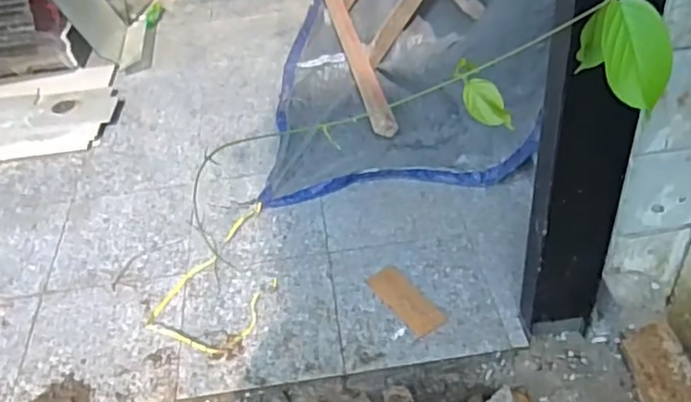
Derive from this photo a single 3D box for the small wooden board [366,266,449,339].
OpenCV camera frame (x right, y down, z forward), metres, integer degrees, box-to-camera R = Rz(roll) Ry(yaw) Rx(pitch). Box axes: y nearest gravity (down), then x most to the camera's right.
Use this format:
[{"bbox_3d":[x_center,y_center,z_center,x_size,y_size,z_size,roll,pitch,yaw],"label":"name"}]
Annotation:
[{"bbox_3d":[0.154,0.253,1.638,0.092,0.013,0.234,-26,49,-20],"label":"small wooden board"}]

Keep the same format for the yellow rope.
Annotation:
[{"bbox_3d":[-0.306,0.195,1.760,0.278,0.013,0.507,16,49,19],"label":"yellow rope"}]

